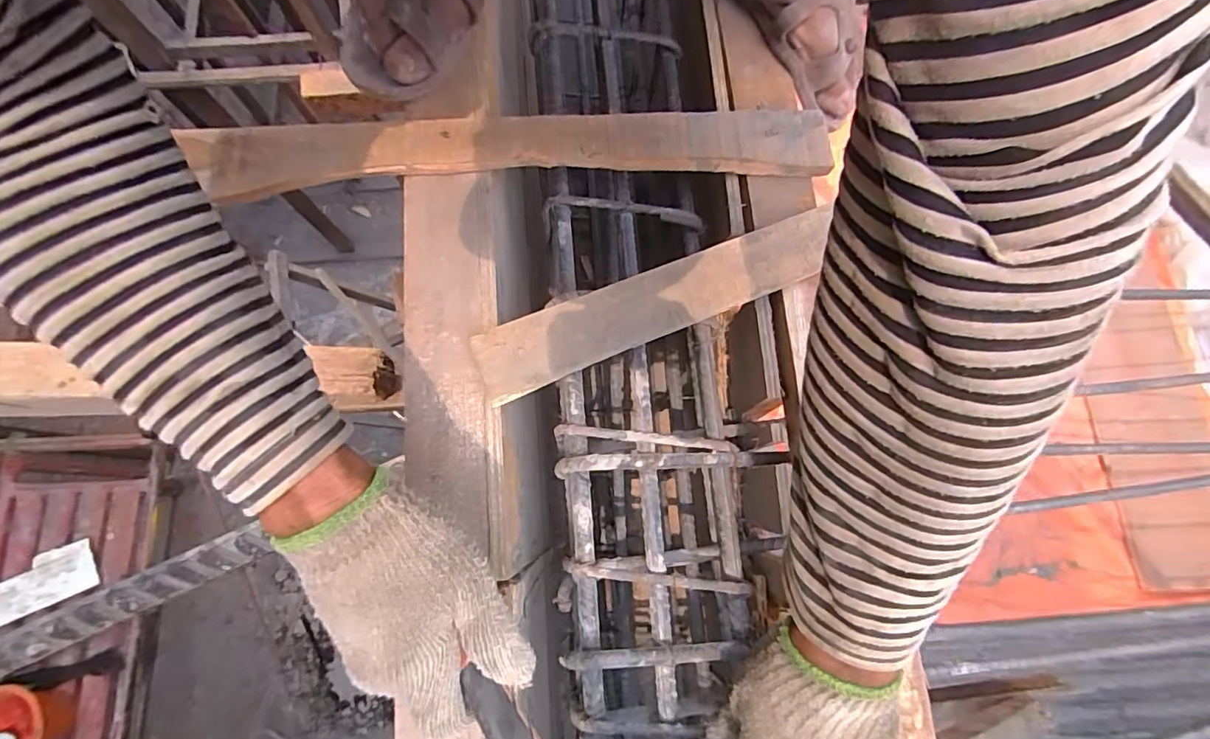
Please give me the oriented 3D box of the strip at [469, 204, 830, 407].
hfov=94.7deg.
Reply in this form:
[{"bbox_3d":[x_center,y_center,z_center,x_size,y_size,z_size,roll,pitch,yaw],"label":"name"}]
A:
[{"bbox_3d":[0.040,-0.052,0.423,0.282,0.011,0.052,-23,78,-6],"label":"strip"}]

